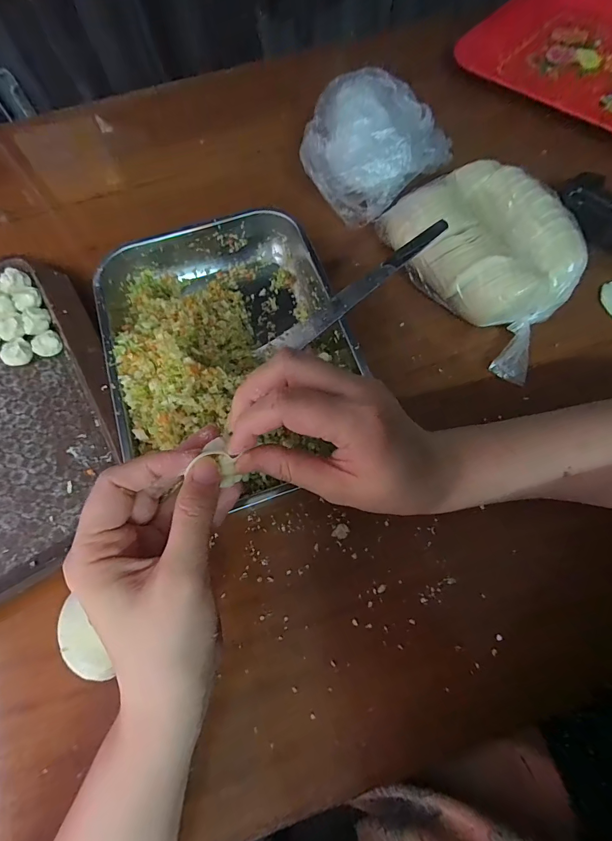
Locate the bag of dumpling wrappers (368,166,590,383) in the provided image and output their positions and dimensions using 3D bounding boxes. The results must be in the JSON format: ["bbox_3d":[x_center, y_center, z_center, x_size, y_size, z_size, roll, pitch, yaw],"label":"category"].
[{"bbox_3d":[0.163,-0.140,0.333,0.114,0.068,0.186,-31,71,-10],"label":"bag of dumpling wrappers"}]

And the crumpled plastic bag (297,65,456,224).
[{"bbox_3d":[0.065,-0.264,0.367,0.121,0.072,0.108,-42,73,-13],"label":"crumpled plastic bag"}]

